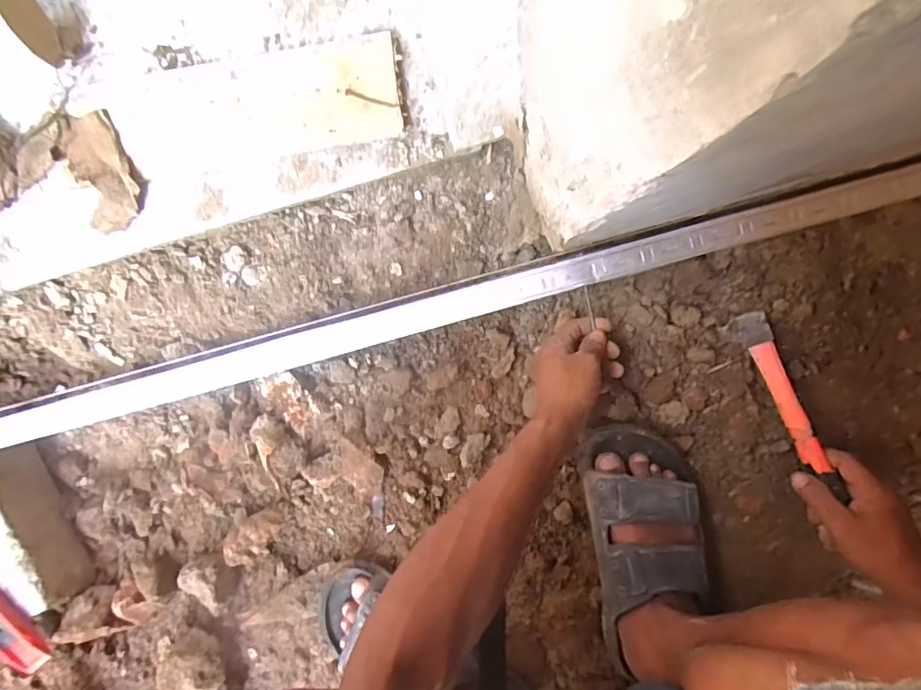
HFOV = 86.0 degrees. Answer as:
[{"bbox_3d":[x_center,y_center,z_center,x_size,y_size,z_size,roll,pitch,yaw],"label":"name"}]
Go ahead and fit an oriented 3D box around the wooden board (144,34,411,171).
[{"bbox_3d":[-0.170,-0.230,0.465,0.223,0.021,0.095,-9,94,2],"label":"wooden board"}]

